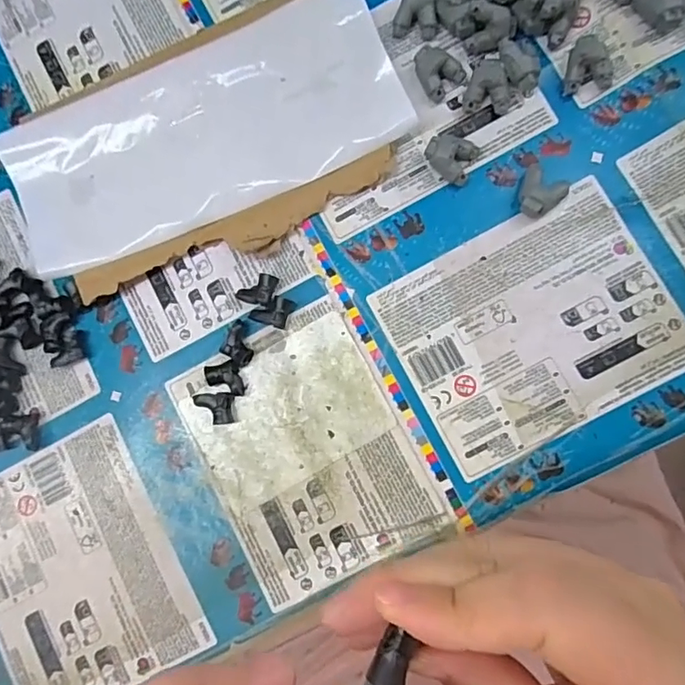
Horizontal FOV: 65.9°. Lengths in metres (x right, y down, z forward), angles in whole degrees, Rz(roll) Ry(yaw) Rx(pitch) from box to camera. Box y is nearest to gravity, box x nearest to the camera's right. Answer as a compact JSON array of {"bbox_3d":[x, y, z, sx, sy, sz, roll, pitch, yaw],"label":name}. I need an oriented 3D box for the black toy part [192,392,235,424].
[{"bbox_3d":[-0.068,0.035,0.279,0.020,0.010,0.017,-2,85,6],"label":"black toy part"}]

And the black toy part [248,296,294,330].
[{"bbox_3d":[-0.037,-0.017,0.280,0.019,0.008,0.016,17,87,8],"label":"black toy part"}]

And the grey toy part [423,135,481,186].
[{"bbox_3d":[0.056,-0.095,0.275,0.026,0.013,0.021,15,87,7],"label":"grey toy part"}]

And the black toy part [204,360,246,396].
[{"bbox_3d":[-0.062,0.020,0.279,0.017,0.011,0.019,-13,84,5],"label":"black toy part"}]

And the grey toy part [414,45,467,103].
[{"bbox_3d":[0.050,-0.144,0.278,0.022,0.008,0.024,-37,82,2],"label":"grey toy part"}]

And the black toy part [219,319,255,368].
[{"bbox_3d":[-0.054,0.001,0.281,0.016,0.009,0.021,23,88,8],"label":"black toy part"}]

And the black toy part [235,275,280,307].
[{"bbox_3d":[-0.045,-0.029,0.283,0.021,0.008,0.017,15,87,7],"label":"black toy part"}]

